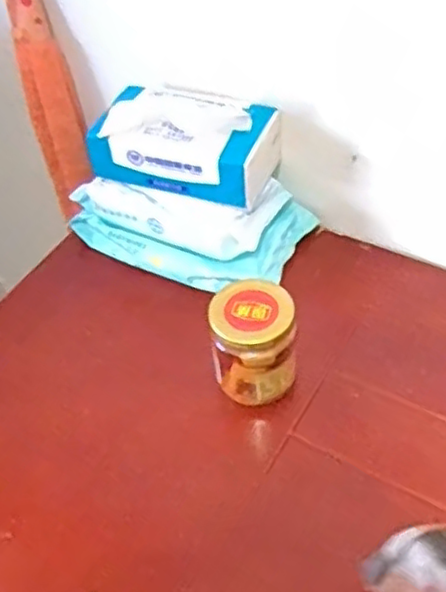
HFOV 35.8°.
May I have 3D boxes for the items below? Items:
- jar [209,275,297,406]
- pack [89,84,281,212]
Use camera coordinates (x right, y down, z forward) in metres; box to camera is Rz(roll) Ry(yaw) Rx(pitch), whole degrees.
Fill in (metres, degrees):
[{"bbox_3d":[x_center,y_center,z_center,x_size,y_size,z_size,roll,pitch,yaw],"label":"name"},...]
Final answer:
[{"bbox_3d":[0.024,0.036,0.556,0.063,0.078,0.067,-3,49,4],"label":"jar"},{"bbox_3d":[-0.035,-0.146,0.649,0.162,0.069,0.096,12,52,16],"label":"pack"}]

